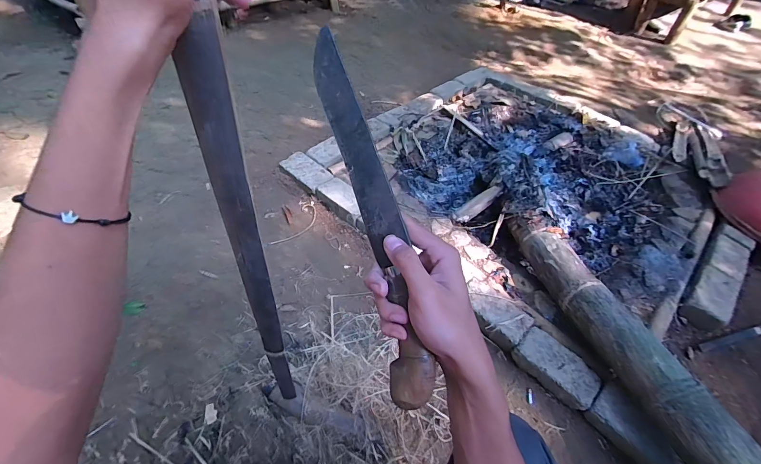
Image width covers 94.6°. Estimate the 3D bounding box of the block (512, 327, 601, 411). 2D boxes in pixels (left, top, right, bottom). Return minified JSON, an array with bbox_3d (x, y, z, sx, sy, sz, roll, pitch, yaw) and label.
[{"bbox_3d":[0.468,0.362,0.937,0.115,0.054,0.207,-30,55,-28],"label":"block"}]

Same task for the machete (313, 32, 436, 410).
[{"bbox_3d":[-0.007,-0.020,0.320,0.037,0.030,0.346,-13,83,-16],"label":"machete"}]

